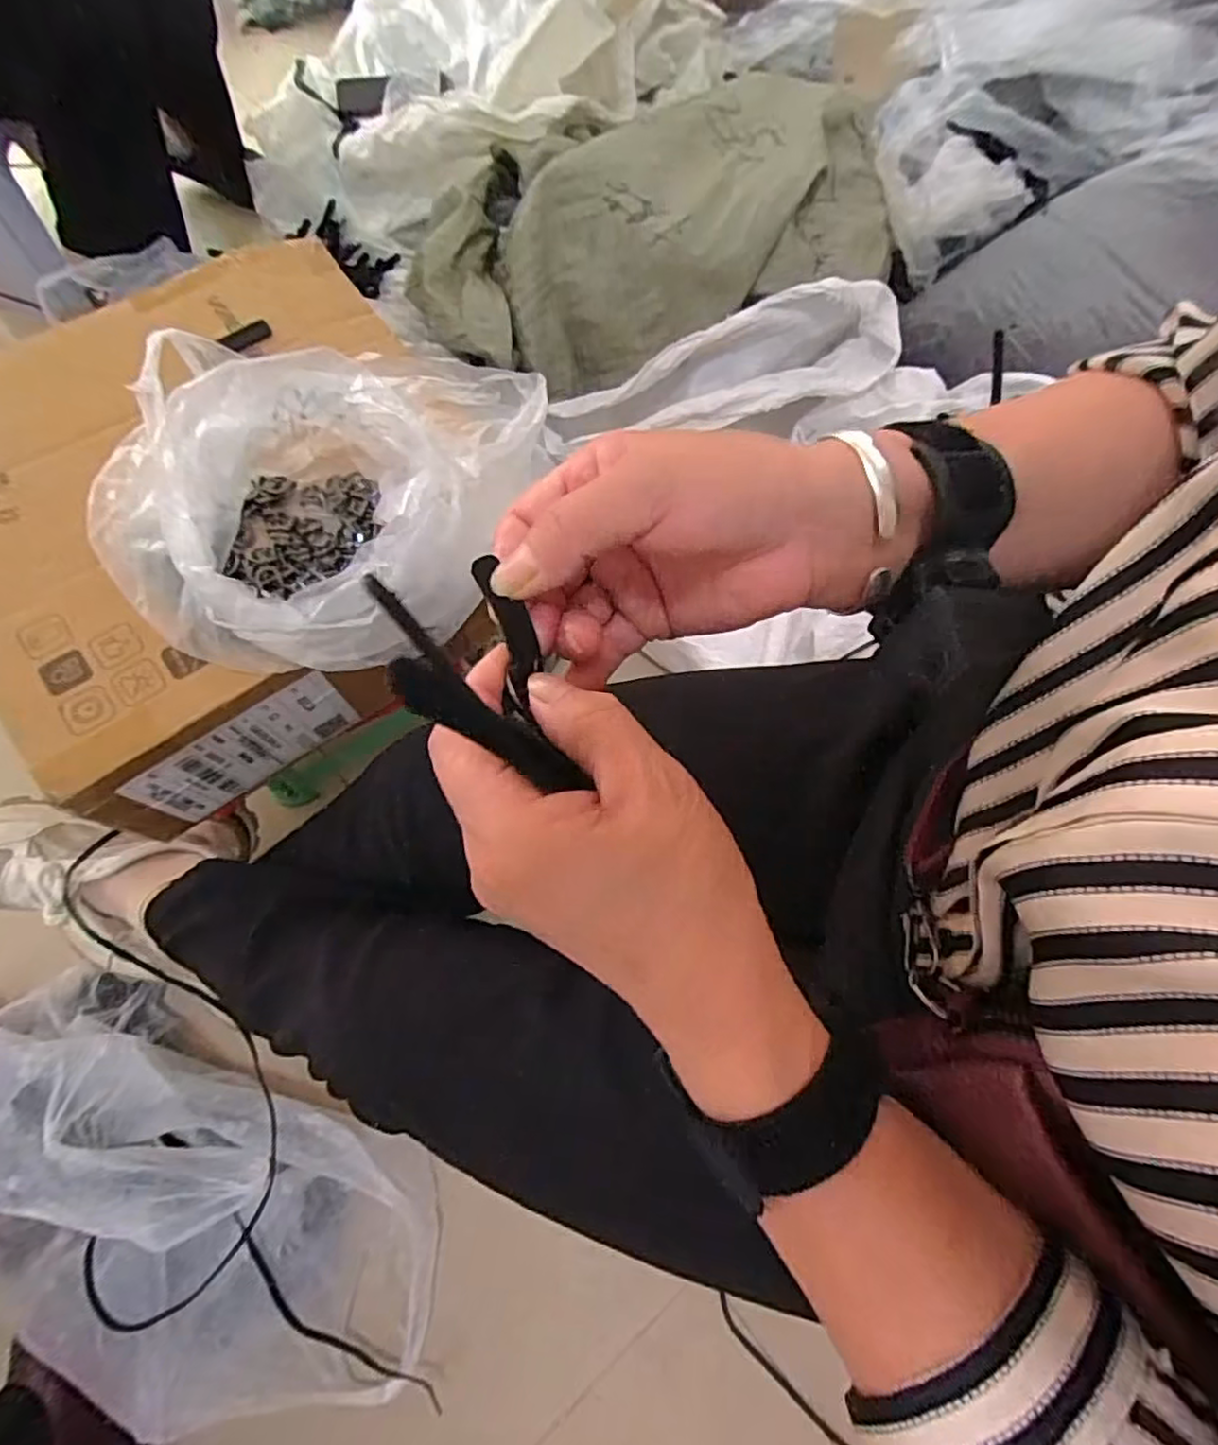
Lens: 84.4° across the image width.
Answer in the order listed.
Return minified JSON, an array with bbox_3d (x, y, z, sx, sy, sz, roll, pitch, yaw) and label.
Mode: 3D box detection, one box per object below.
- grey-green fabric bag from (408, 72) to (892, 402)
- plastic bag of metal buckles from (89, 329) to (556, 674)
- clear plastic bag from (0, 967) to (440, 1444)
[{"bbox_3d":[0.054,-0.610,0.809,0.573,0.148,0.348,-6,69,-1],"label":"grey-green fabric bag"},{"bbox_3d":[-0.201,-0.161,0.440,0.261,0.114,0.254,32,73,13],"label":"plastic bag of metal buckles"},{"bbox_3d":[-0.373,0.407,0.565,0.457,0.161,0.210,26,72,11],"label":"clear plastic bag"}]

